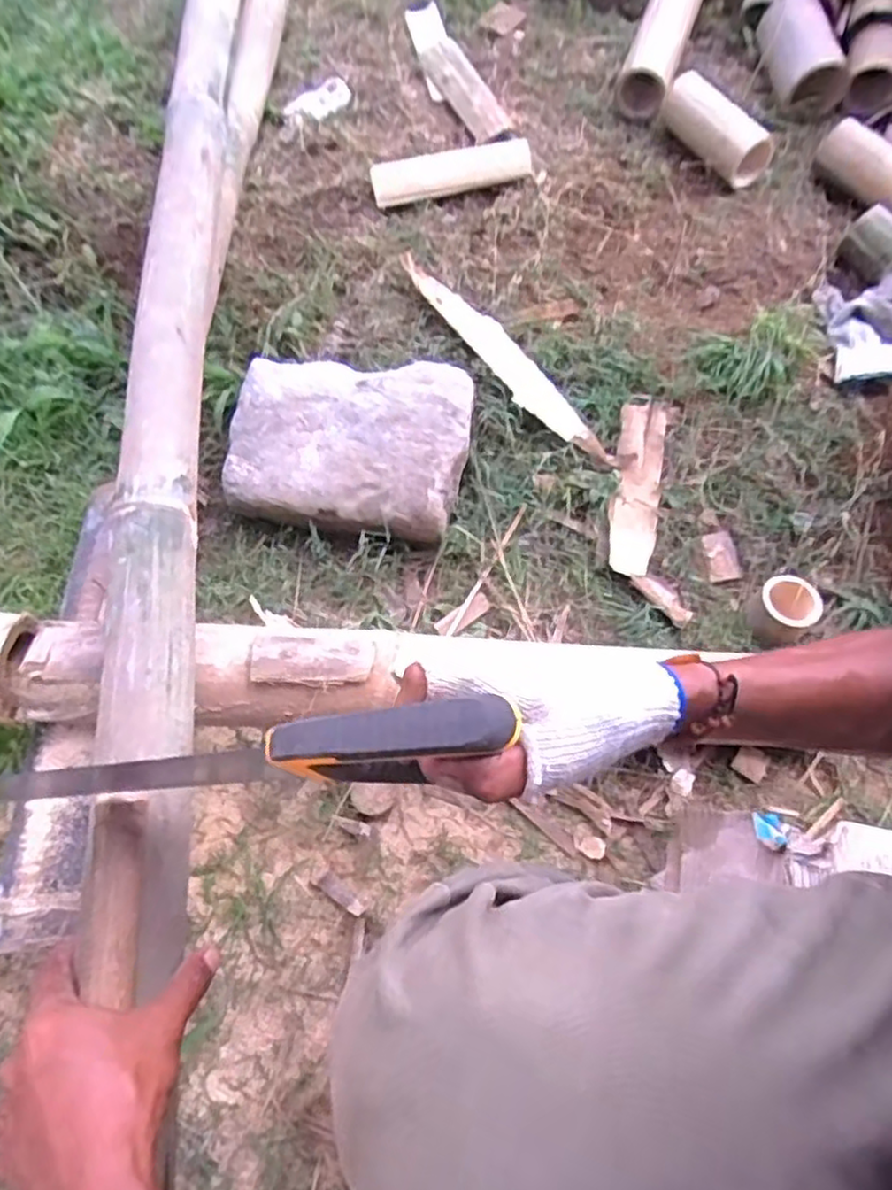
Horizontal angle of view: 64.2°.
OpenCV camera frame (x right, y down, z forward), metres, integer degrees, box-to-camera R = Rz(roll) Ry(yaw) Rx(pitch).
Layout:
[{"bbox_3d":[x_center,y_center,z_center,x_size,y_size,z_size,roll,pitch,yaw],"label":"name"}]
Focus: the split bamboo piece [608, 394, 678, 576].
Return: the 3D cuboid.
[{"bbox_3d":[0.215,-0.125,0.794,0.055,0.021,0.208,9,82,4],"label":"split bamboo piece"}]

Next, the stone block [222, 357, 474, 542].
[{"bbox_3d":[-0.106,-0.171,0.786,0.251,0.078,0.175,10,65,6],"label":"stone block"}]

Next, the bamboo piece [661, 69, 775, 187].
[{"bbox_3d":[0.340,-0.584,0.882,0.064,0.056,0.154,-28,67,-12],"label":"bamboo piece"}]

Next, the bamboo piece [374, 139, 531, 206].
[{"bbox_3d":[0.008,-0.531,0.888,0.198,0.040,0.034,-14,64,-6],"label":"bamboo piece"}]

